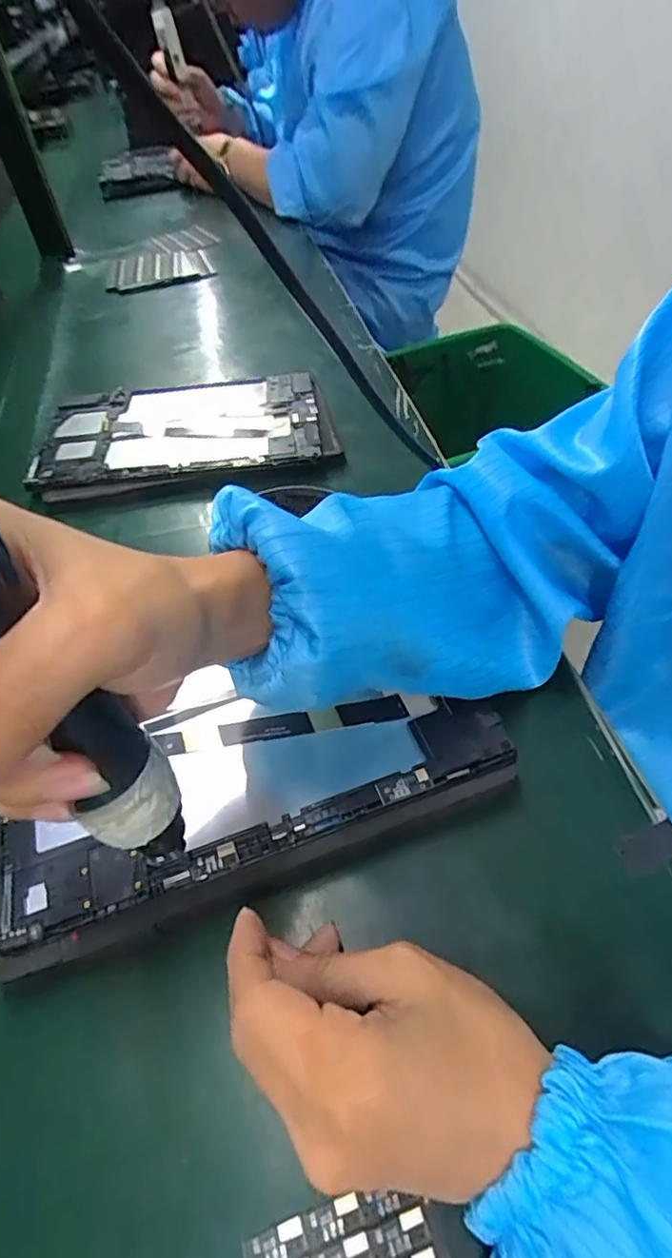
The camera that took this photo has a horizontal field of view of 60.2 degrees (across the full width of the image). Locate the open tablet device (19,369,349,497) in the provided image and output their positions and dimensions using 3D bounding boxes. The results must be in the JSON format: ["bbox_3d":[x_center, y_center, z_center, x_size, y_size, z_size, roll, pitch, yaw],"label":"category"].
[{"bbox_3d":[-0.135,-0.183,0.525,0.253,0.013,0.154,-9,51,-4],"label":"open tablet device"}]

